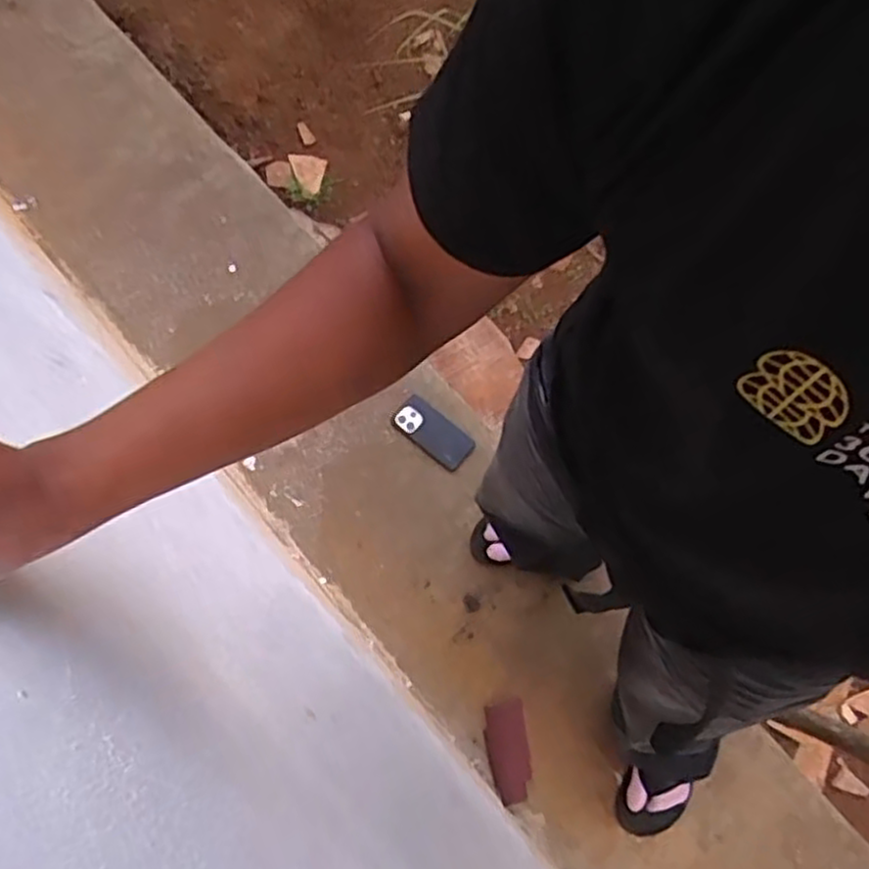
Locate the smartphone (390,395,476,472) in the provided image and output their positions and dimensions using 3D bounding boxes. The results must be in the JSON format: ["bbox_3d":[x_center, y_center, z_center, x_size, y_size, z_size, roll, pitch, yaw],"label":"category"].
[{"bbox_3d":[-0.004,-0.003,1.562,0.172,0.007,0.081,38,80,-4],"label":"smartphone"}]

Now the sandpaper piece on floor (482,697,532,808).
[{"bbox_3d":[0.145,0.598,1.436,0.080,0.008,0.173,-7,66,-12],"label":"sandpaper piece on floor"}]

